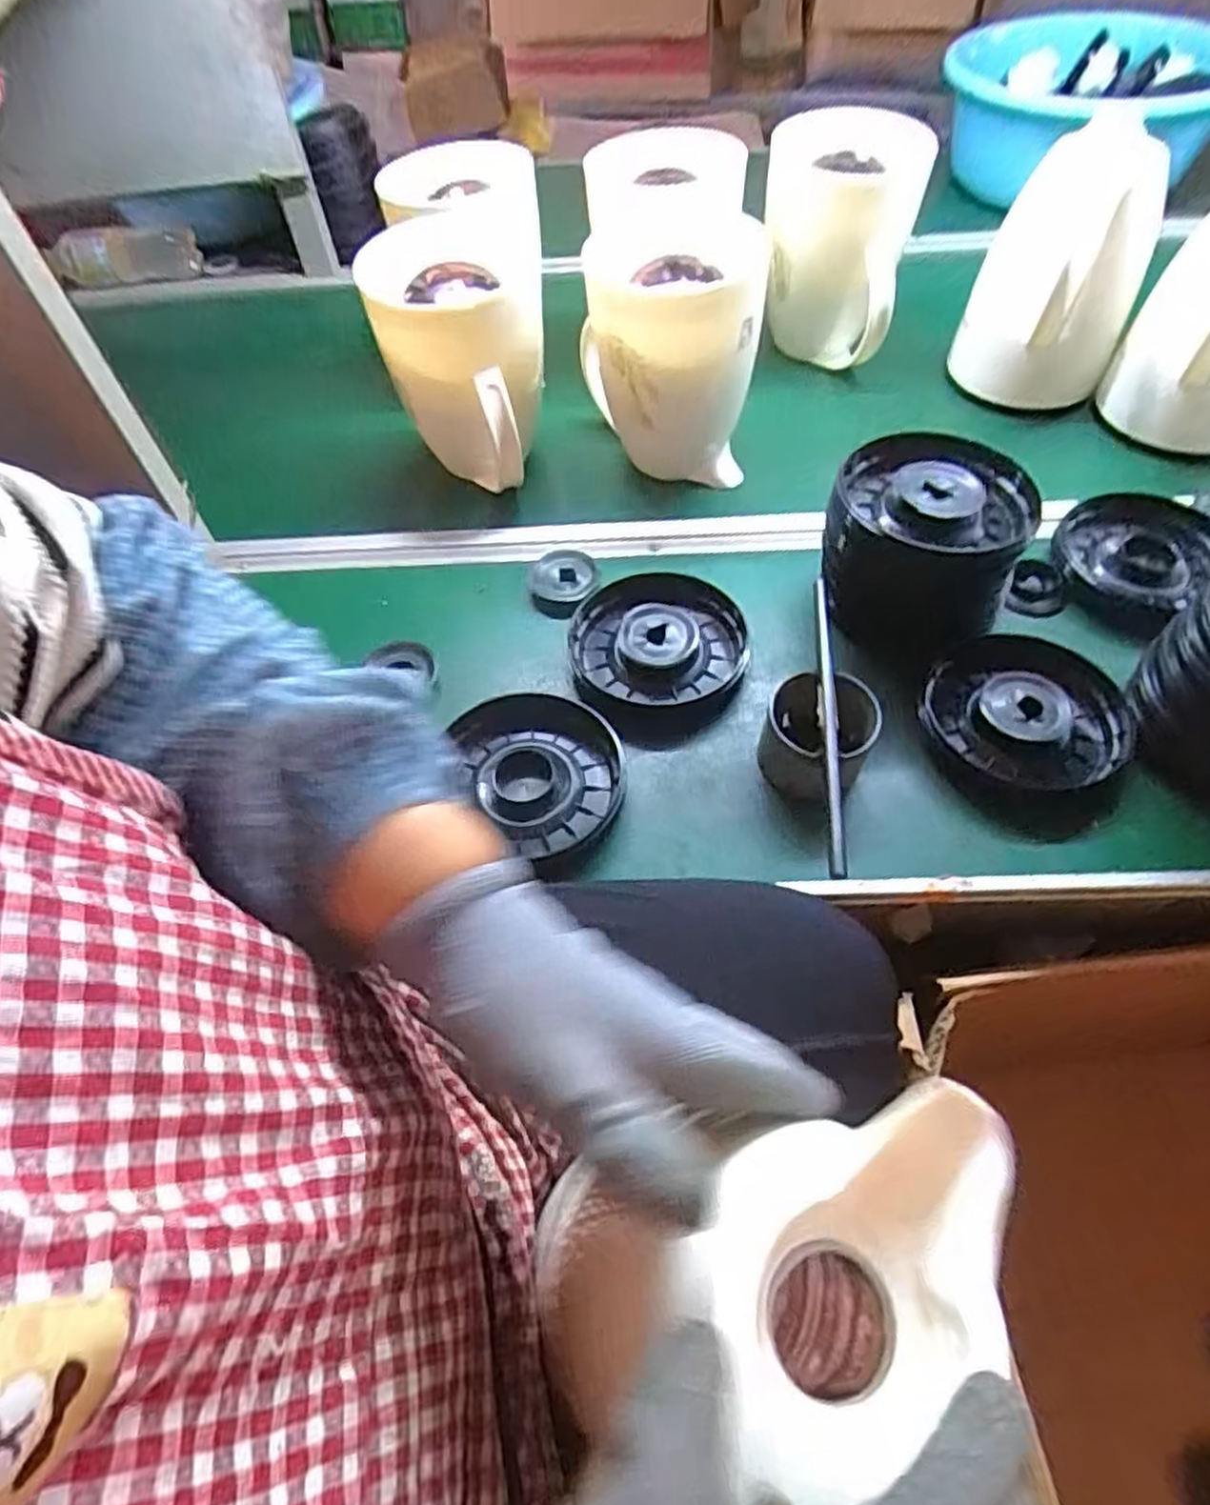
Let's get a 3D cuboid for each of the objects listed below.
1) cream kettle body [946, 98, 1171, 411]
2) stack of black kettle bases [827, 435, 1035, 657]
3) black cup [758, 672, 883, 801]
[{"bbox_3d":[0.416,-0.439,0.713,0.139,0.197,0.115,34,63,24],"label":"cream kettle body"},{"bbox_3d":[0.241,-0.157,0.585,0.141,0.114,0.125,12,56,11],"label":"stack of black kettle bases"},{"bbox_3d":[0.148,-0.011,0.536,0.073,0.061,0.073,-1,54,2],"label":"black cup"}]

